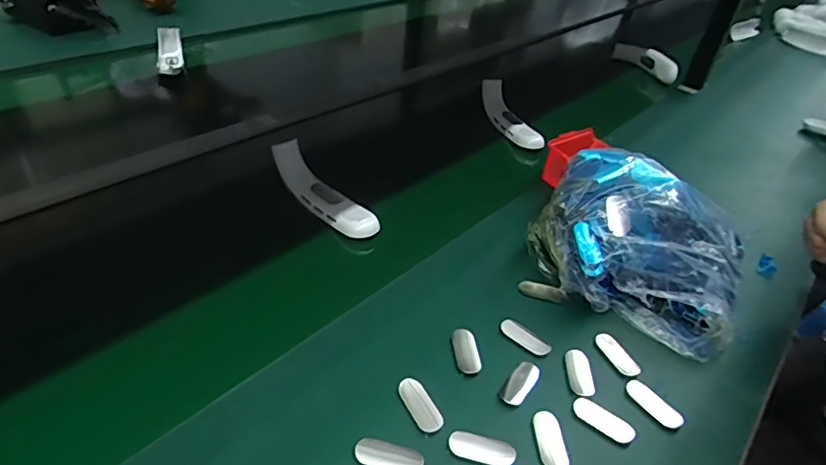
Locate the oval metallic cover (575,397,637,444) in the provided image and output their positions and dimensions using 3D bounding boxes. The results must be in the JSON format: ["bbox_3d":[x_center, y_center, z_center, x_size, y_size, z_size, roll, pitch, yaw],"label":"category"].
[{"bbox_3d":[0.185,0.181,0.520,0.059,0.004,0.025,28,44,24],"label":"oval metallic cover"}]

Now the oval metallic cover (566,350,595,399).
[{"bbox_3d":[0.175,0.147,0.563,0.024,0.005,0.057,6,39,-2],"label":"oval metallic cover"}]

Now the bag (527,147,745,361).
[{"bbox_3d":[0.292,0.008,0.683,0.252,0.098,0.255,26,43,21],"label":"bag"}]

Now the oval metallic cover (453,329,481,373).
[{"bbox_3d":[0.057,0.124,0.572,0.025,0.004,0.056,1,40,-8],"label":"oval metallic cover"}]

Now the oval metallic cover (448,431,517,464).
[{"bbox_3d":[0.062,0.193,0.481,0.058,0.004,0.025,13,40,7],"label":"oval metallic cover"}]

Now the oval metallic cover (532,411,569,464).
[{"bbox_3d":[0.127,0.190,0.493,0.026,0.004,0.058,4,39,-4],"label":"oval metallic cover"}]

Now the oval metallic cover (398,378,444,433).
[{"bbox_3d":[0.007,0.165,0.514,0.025,0.006,0.058,-17,45,-27],"label":"oval metallic cover"}]

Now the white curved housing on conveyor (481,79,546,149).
[{"bbox_3d":[0.187,-0.222,1.018,0.035,0.059,0.205,-9,41,-21],"label":"white curved housing on conveyor"}]

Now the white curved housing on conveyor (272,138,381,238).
[{"bbox_3d":[-0.124,-0.061,0.754,0.049,0.048,0.200,-28,51,-35],"label":"white curved housing on conveyor"}]

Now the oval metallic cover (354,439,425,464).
[{"bbox_3d":[-0.021,0.194,0.466,0.059,0.004,0.024,13,39,6],"label":"oval metallic cover"}]

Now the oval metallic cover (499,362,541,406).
[{"bbox_3d":[0.109,0.151,0.542,0.026,0.006,0.056,29,44,25],"label":"oval metallic cover"}]

